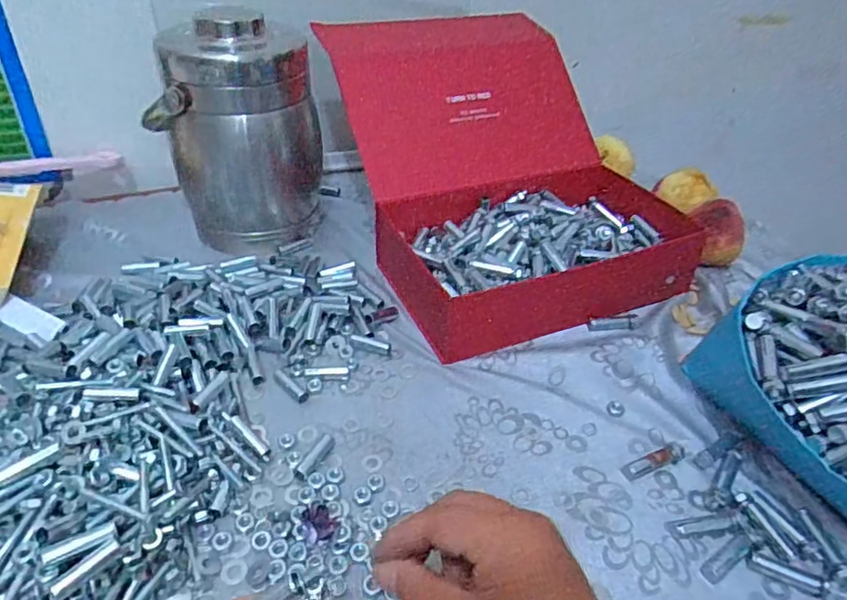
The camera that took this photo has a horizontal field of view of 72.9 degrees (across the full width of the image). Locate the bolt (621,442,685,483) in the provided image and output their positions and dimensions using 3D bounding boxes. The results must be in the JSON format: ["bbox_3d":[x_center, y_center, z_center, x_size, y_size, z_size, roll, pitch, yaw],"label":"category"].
[{"bbox_3d":[0.181,0.123,0.446,0.056,0.015,0.017,-17,42,-23],"label":"bolt"}]

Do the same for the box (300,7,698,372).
[{"bbox_3d":[0.089,-0.151,0.634,0.294,0.201,0.354,-13,41,-19],"label":"box"}]

